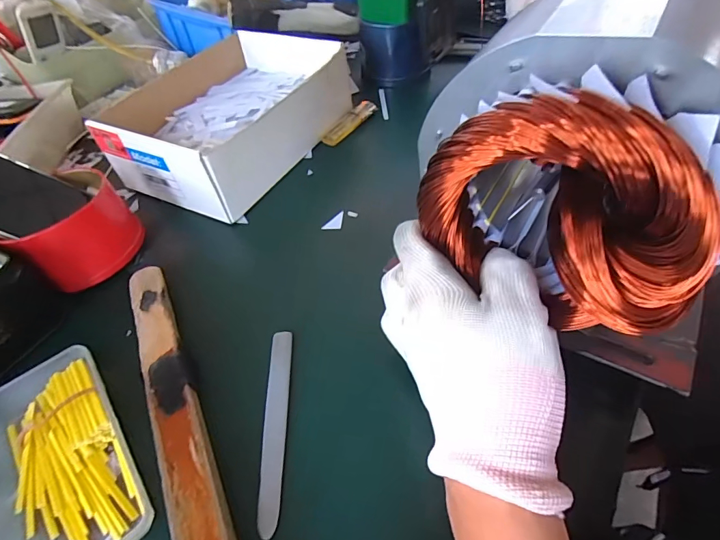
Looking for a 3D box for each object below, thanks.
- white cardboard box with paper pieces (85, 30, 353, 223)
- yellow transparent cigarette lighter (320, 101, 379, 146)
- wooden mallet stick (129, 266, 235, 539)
[{"bbox_3d":[-0.149,-0.181,0.475,0.196,0.073,0.245,22,55,23],"label":"white cardboard box with paper pieces"},{"bbox_3d":[-0.011,-0.179,0.497,0.023,0.013,0.086,28,58,27],"label":"yellow transparent cigarette lighter"},{"bbox_3d":[-0.120,0.093,0.272,0.030,0.020,0.271,-25,51,-14],"label":"wooden mallet stick"}]

